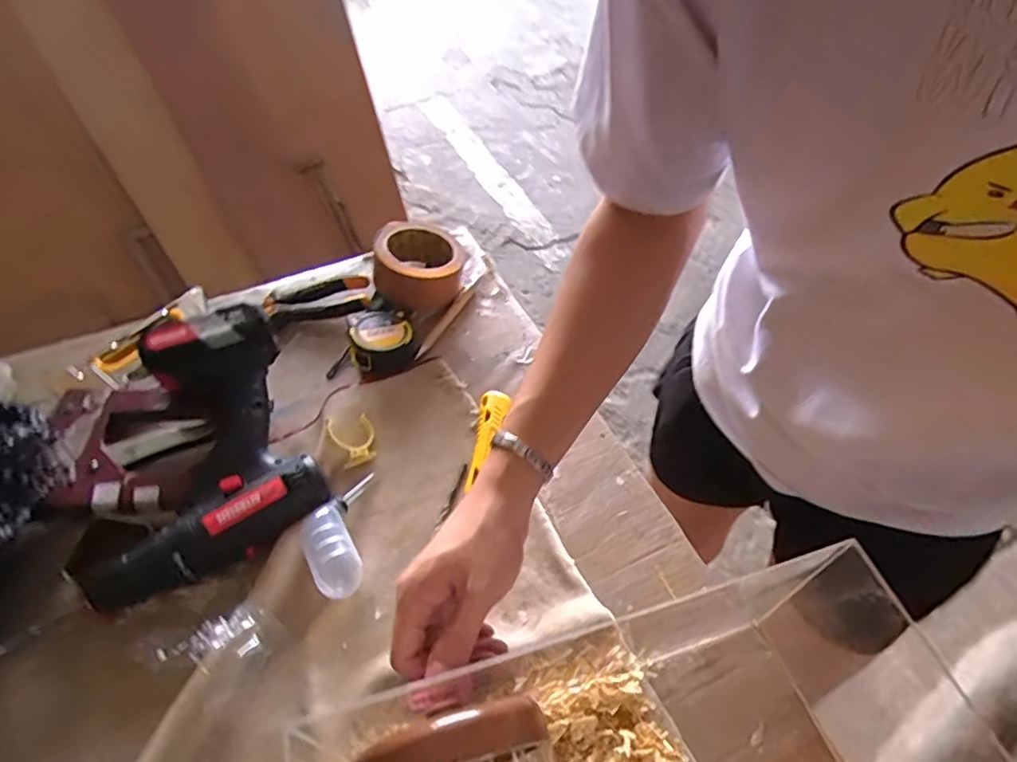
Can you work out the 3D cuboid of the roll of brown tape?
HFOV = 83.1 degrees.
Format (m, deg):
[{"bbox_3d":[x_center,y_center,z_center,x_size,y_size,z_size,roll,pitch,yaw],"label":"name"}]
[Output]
[{"bbox_3d":[-0.105,-0.136,0.663,0.095,0.059,0.103,0,52,0],"label":"roll of brown tape"}]

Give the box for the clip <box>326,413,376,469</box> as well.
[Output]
[{"bbox_3d":[-0.143,0.051,0.533,0.040,0.020,0.046,-25,56,-19],"label":"clip"}]

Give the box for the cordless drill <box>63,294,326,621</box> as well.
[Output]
[{"bbox_3d":[-0.269,0.054,0.475,0.183,0.097,0.186,-22,55,-17],"label":"cordless drill"}]

